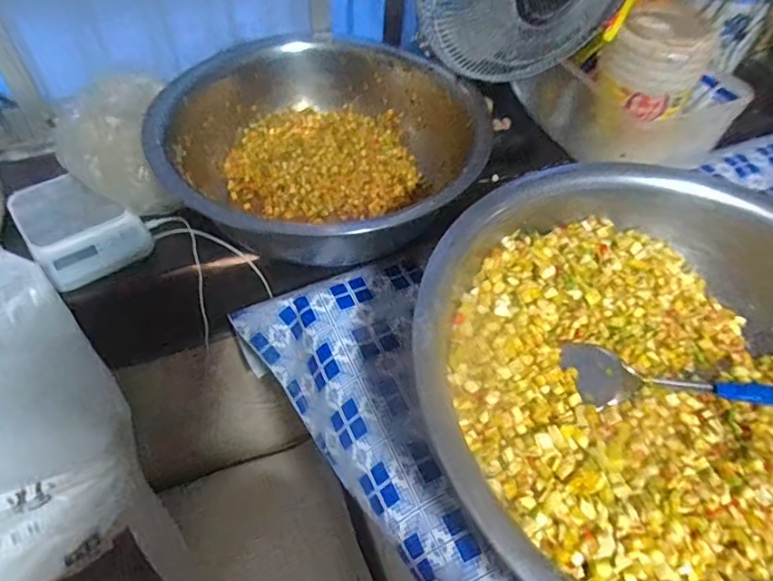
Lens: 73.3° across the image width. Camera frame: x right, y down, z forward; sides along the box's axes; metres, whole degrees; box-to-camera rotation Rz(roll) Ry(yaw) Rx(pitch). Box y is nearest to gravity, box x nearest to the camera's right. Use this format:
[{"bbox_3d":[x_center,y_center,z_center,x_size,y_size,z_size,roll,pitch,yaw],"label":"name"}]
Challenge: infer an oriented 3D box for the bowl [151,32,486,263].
[{"bbox_3d":[-0.099,-0.218,0.778,0.441,0.163,0.353,-16,55,-15],"label":"bowl"}]

